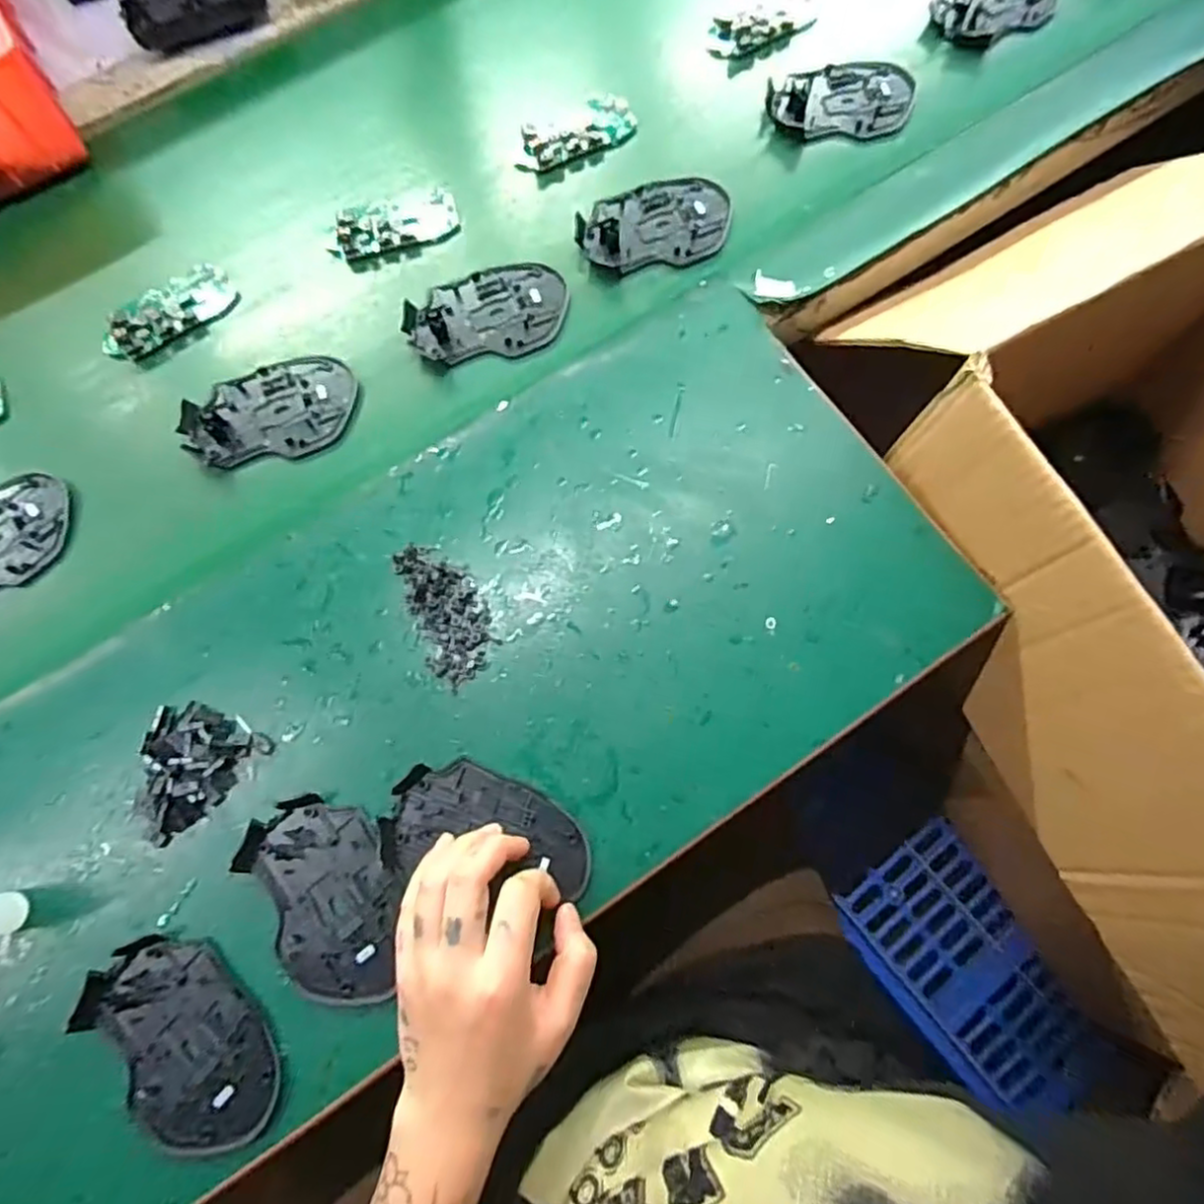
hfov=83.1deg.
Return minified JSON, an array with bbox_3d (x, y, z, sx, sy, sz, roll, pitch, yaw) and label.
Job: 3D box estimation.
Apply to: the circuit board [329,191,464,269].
[{"bbox_3d":[-0.155,-0.282,0.508,0.095,0.015,0.041,-21,73,-5],"label":"circuit board"}]

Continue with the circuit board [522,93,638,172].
[{"bbox_3d":[-0.017,-0.363,0.525,0.089,0.013,0.039,-23,73,-5],"label":"circuit board"}]

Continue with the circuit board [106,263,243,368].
[{"bbox_3d":[-0.312,-0.208,0.491,0.096,0.015,0.048,-41,76,-10],"label":"circuit board"}]

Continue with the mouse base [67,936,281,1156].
[{"bbox_3d":[-0.222,0.233,0.359,0.069,0.015,0.115,-43,76,-11],"label":"mouse base"}]

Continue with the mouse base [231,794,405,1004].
[{"bbox_3d":[-0.151,0.164,0.377,0.071,0.017,0.113,-30,74,-7],"label":"mouse base"}]

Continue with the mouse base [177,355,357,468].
[{"bbox_3d":[-0.228,-0.130,0.467,0.116,0.010,0.073,-21,73,-5],"label":"mouse base"}]

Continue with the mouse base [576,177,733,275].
[{"bbox_3d":[0.039,-0.278,0.501,0.111,0.013,0.073,-16,73,-3],"label":"mouse base"}]

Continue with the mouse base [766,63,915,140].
[{"bbox_3d":[0.186,-0.394,0.530,0.112,0.015,0.077,2,73,2],"label":"mouse base"}]

